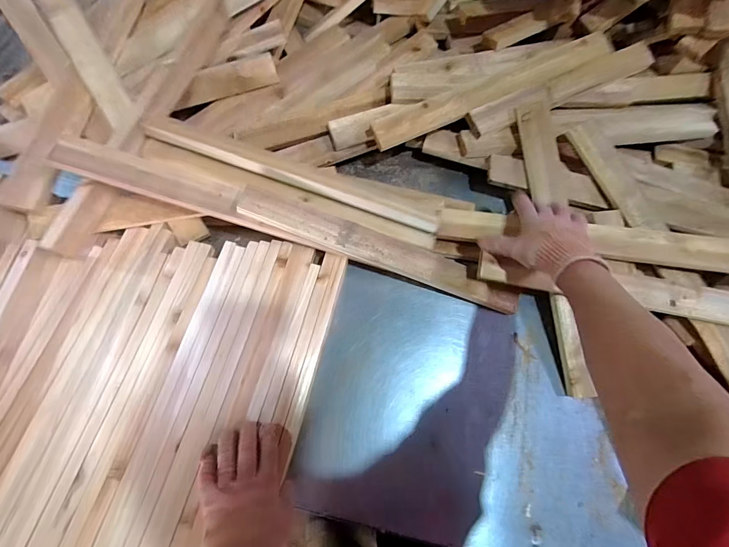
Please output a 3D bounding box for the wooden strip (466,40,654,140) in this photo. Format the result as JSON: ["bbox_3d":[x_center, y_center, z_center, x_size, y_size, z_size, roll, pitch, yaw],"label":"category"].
[{"bbox_3d":[0.392,-0.361,0.652,0.438,0.020,0.054,-27,93,-12],"label":"wooden strip"}]

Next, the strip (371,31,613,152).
[{"bbox_3d":[0.253,-0.351,0.631,0.524,0.019,0.053,-27,74,-11],"label":"strip"}]

